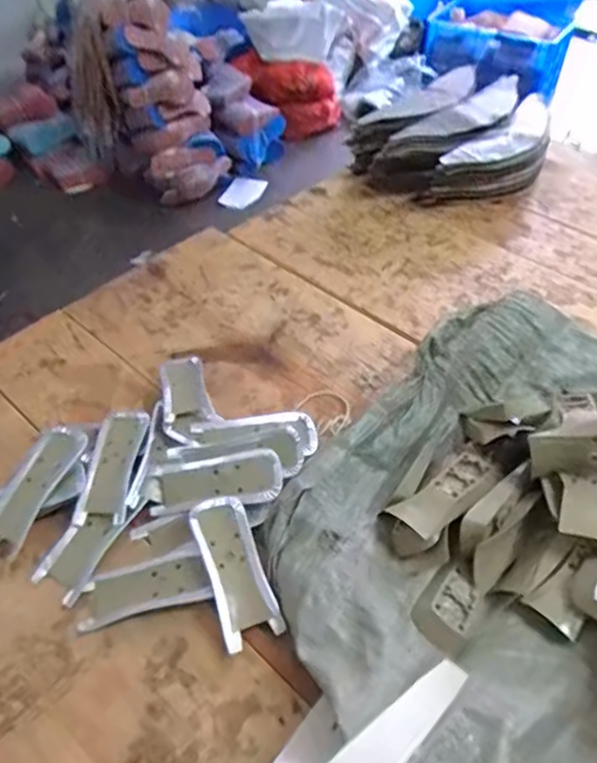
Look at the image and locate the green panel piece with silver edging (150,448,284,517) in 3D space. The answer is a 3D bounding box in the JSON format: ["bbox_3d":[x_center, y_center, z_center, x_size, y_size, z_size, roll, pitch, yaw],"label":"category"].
[{"bbox_3d":[-0.073,0.089,0.534,0.113,0.012,0.049,-8,69,5],"label":"green panel piece with silver edging"}]

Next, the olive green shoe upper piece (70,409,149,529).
[{"bbox_3d":[-0.170,0.078,0.548,0.044,0.026,0.113,3,47,3],"label":"olive green shoe upper piece"}]

